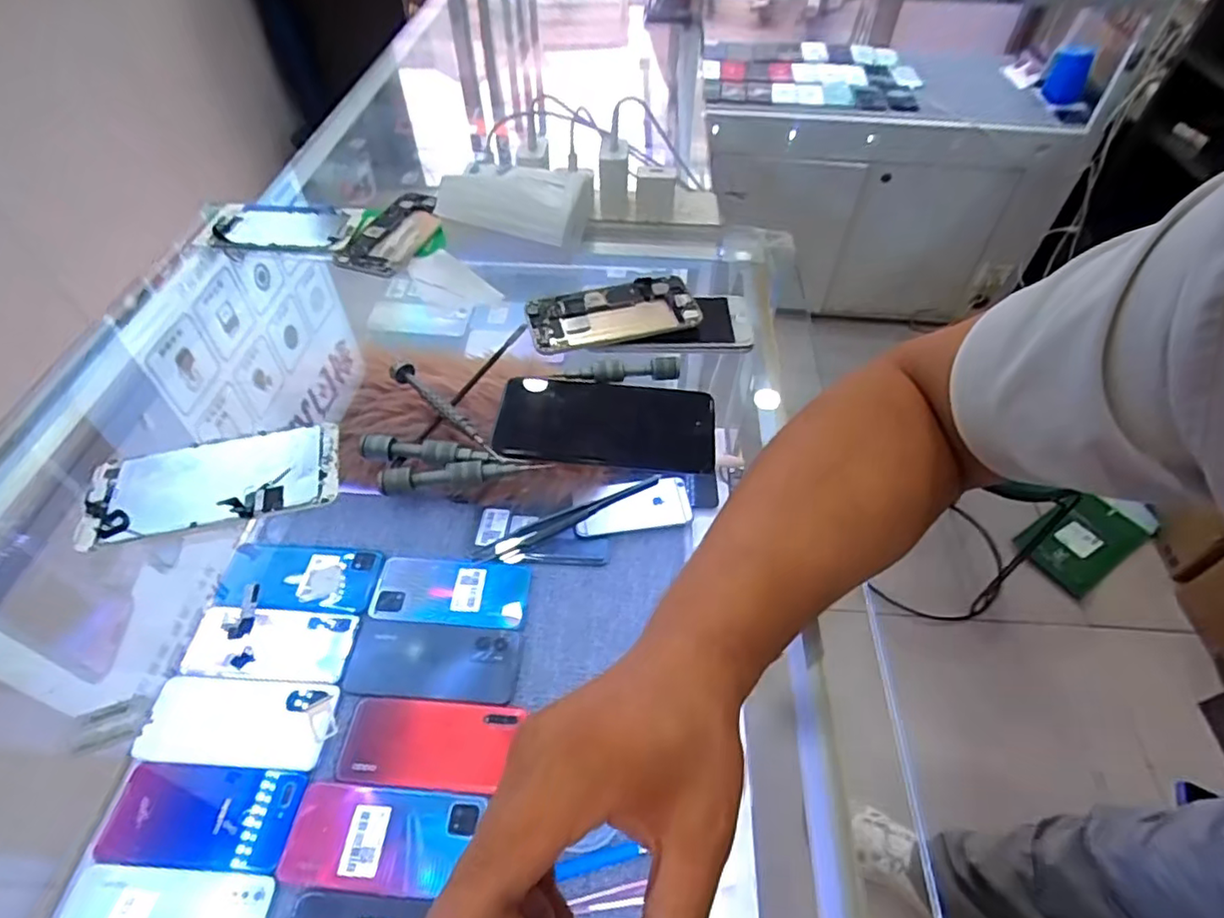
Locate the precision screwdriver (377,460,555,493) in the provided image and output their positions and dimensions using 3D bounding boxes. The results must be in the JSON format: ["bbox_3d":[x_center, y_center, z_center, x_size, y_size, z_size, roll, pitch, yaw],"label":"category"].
[{"bbox_3d":[-0.098,0.007,0.413,0.110,0.016,0.015,-8,52,-8],"label":"precision screwdriver"}]

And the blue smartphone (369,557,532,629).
[{"bbox_3d":[-0.170,0.140,0.665,0.159,0.012,0.072,6,51,3],"label":"blue smartphone"}]

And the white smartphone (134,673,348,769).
[{"bbox_3d":[-0.343,0.240,0.573,0.162,0.005,0.075,3,51,1],"label":"white smartphone"}]

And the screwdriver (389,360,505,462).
[{"bbox_3d":[-0.120,-0.036,0.447,0.127,0.012,0.014,38,59,25],"label":"screwdriver"}]

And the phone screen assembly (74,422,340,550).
[{"bbox_3d":[-0.263,0.012,0.412,0.152,0.013,0.076,-10,52,-10],"label":"phone screen assembly"}]

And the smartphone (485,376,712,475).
[{"bbox_3d":[-0.002,-0.027,0.450,0.151,0.015,0.076,10,58,-5],"label":"smartphone"}]

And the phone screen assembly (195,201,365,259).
[{"bbox_3d":[-0.324,-0.228,0.612,0.161,0.010,0.078,10,55,9],"label":"phone screen assembly"}]

